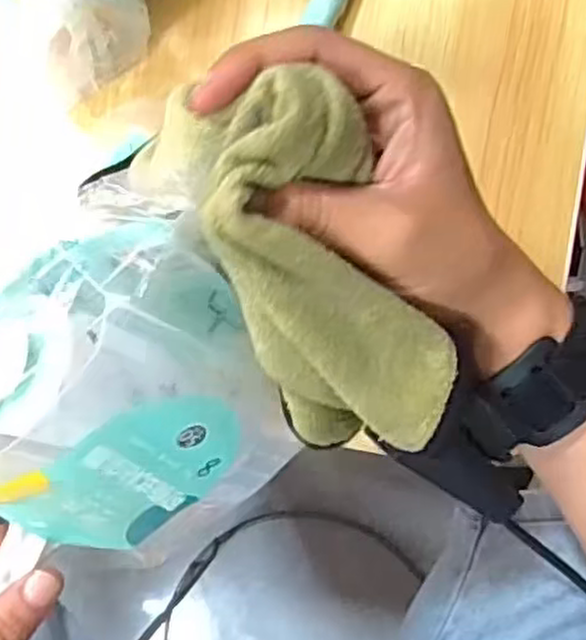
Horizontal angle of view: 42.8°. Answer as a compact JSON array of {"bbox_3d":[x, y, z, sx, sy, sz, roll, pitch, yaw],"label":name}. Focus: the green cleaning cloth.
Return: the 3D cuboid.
[{"bbox_3d":[0.009,-0.015,0.247,0.066,0.036,0.131,-28,106,3],"label":"green cleaning cloth"}]

